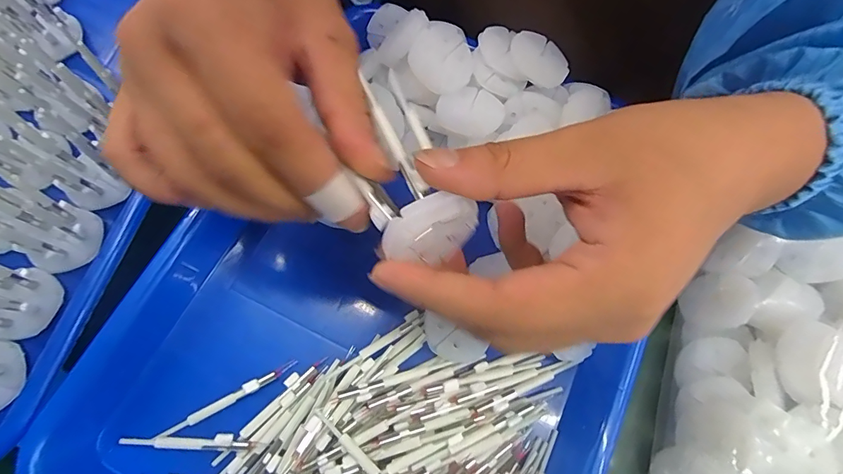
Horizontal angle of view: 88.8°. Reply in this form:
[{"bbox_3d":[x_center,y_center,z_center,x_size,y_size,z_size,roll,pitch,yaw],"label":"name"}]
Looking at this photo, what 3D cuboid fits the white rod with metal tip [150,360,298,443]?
[{"bbox_3d":[-0.101,0.084,0.223,0.075,0.005,0.006,-27,74,-11],"label":"white rod with metal tip"}]

